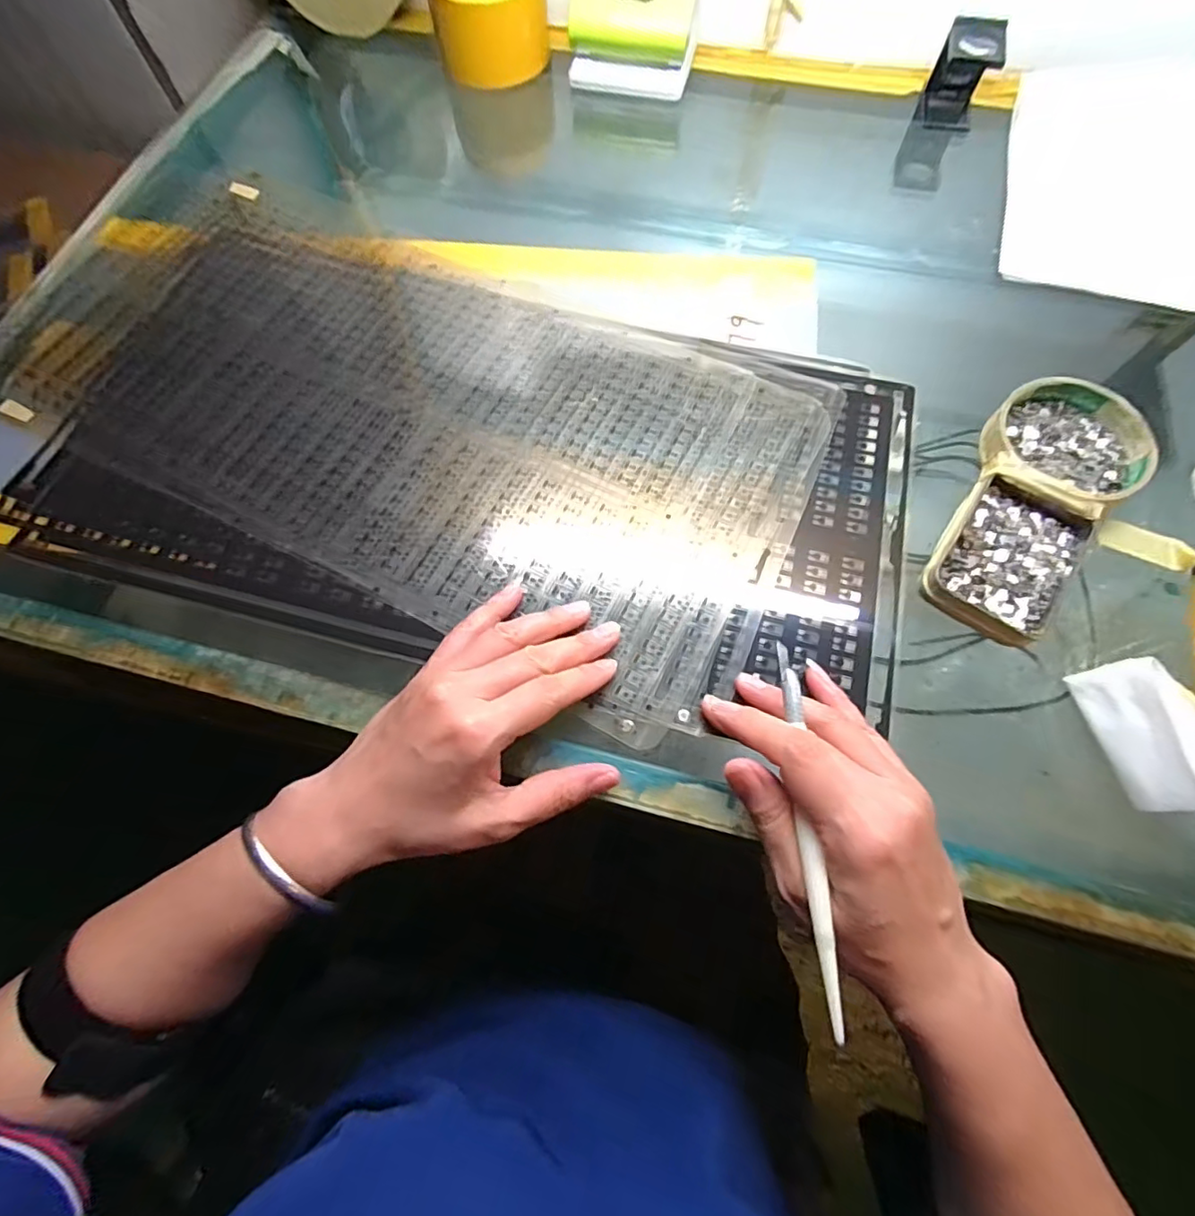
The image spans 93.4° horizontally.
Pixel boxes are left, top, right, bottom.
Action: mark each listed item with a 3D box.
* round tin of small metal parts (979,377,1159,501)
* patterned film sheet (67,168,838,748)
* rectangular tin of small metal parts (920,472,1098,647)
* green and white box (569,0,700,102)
[{"bbox_3d":[0.272,-0.097,0.325,0.081,0.014,0.082,-1,69,2],"label":"round tin of small metal parts"},{"bbox_3d":[-0.108,-0.126,0.361,0.471,0.005,0.245,25,72,11],"label":"patterned film sheet"},{"bbox_3d":[0.223,-0.027,0.307,0.065,0.012,0.094,36,74,14],"label":"rectangular tin of small metal parts"},{"bbox_3d":[0.029,-0.478,0.460,0.103,0.073,0.052,8,69,5],"label":"green and white box"}]

